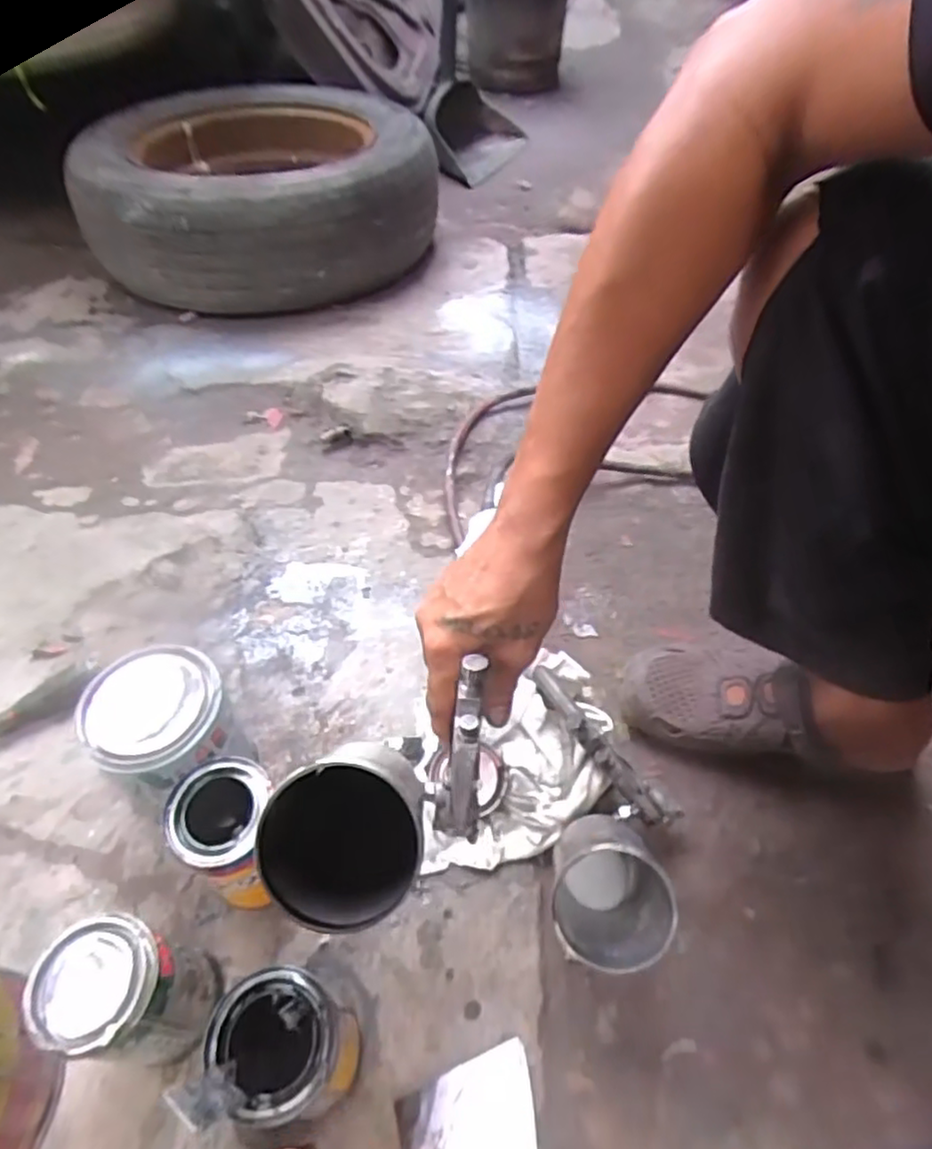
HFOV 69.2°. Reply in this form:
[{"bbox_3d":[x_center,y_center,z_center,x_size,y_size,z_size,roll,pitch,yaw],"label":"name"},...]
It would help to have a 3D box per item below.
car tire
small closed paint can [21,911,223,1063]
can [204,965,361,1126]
[{"bbox_3d":[-0.373,-0.683,1.181,0.542,0.206,0.632,-20,54,-15],"label":"car tire"},{"bbox_3d":[-0.216,0.278,0.447,0.070,0.138,0.072,0,52,0],"label":"small closed paint can"},{"bbox_3d":[-0.108,0.300,0.432,0.067,0.133,0.063,0,52,0],"label":"can"}]

